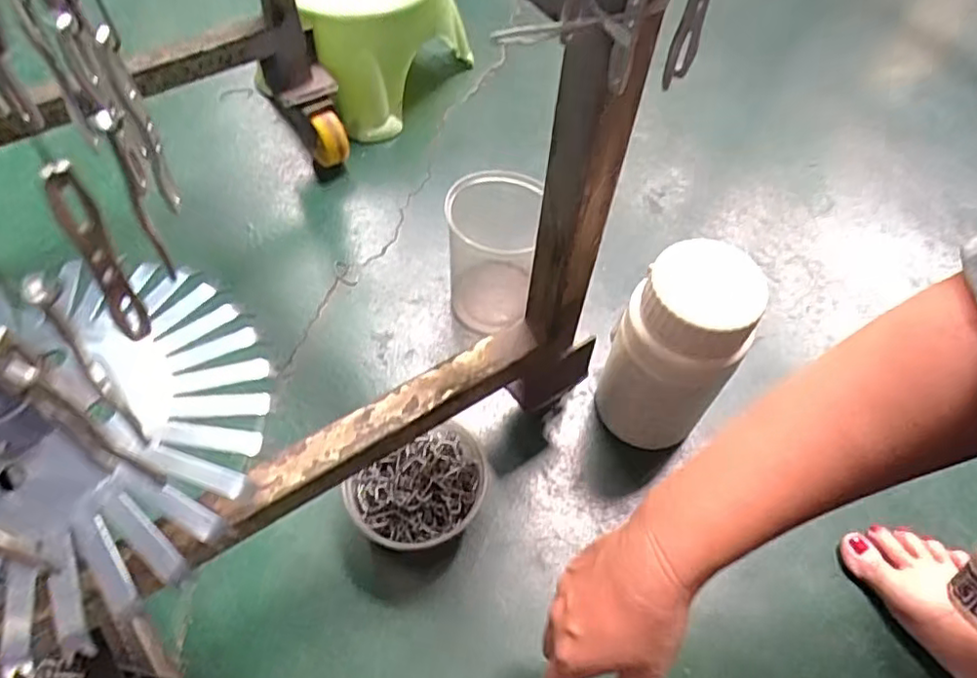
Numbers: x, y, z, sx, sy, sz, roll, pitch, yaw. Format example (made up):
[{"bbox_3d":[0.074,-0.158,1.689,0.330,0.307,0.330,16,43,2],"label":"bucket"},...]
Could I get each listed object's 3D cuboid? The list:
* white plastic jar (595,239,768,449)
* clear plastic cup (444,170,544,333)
[{"bbox_3d":[0.154,0.010,0.539,0.090,0.193,0.083,2,58,-3],"label":"white plastic jar"},{"bbox_3d":[0.002,-0.082,0.635,0.086,0.147,0.087,2,58,-3],"label":"clear plastic cup"}]

